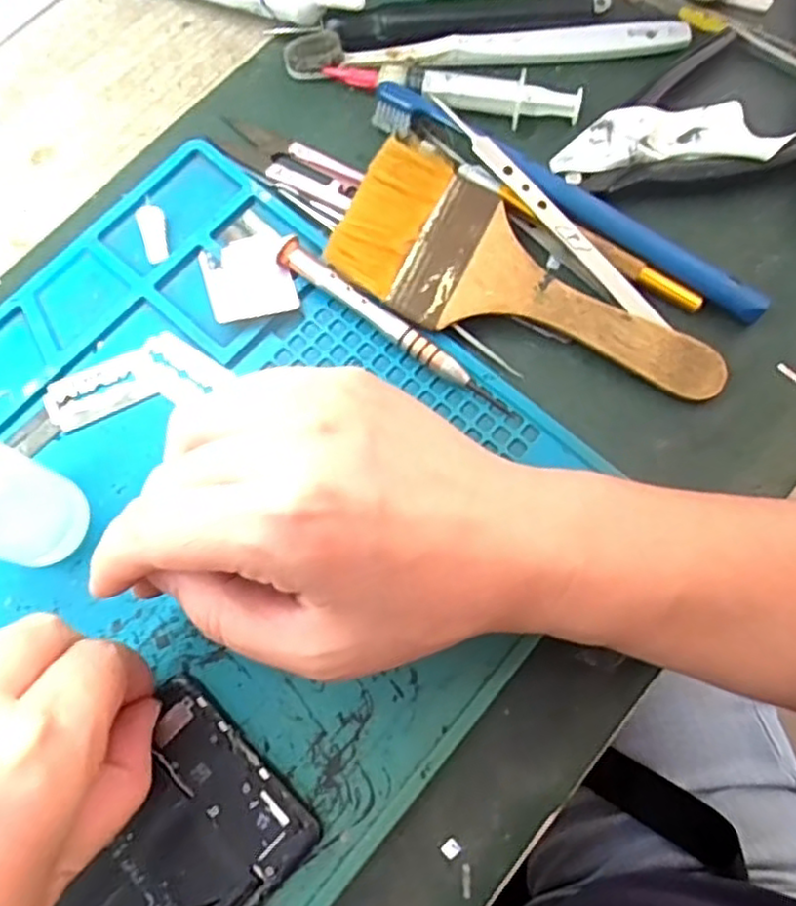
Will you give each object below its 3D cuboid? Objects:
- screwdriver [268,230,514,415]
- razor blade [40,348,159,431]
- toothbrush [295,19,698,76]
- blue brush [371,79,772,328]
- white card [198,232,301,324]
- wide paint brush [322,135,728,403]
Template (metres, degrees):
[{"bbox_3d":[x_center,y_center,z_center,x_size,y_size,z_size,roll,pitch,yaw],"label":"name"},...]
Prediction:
[{"bbox_3d":[-0.003,-0.050,0.279,0.111,0.014,0.011,37,77,10],"label":"screwdriver"},{"bbox_3d":[-0.119,-0.025,0.278,0.042,0.004,0.022,-25,75,-7],"label":"razor blade"},{"bbox_3d":[0.041,-0.187,0.319,0.182,0.010,0.021,-6,74,-2],"label":"toothbrush"},{"bbox_3d":[0.070,-0.110,0.291,0.184,0.018,0.018,33,76,9],"label":"blue brush"},{"bbox_3d":[-0.062,-0.073,0.289,0.034,0.004,0.041,-14,65,-15],"label":"white card"},{"bbox_3d":[0.054,-0.067,0.280,0.160,0.021,0.065,27,75,8],"label":"wide paint brush"}]

